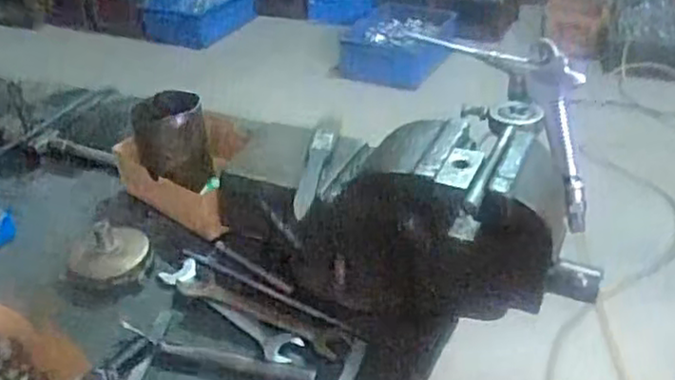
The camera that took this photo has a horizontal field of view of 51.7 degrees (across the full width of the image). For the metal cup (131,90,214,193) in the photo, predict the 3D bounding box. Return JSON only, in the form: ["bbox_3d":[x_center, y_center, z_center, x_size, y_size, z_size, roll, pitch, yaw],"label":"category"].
[{"bbox_3d":[-0.184,-0.051,0.777,0.075,0.106,0.076,1,34,0],"label":"metal cup"}]

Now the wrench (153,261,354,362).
[{"bbox_3d":[-0.079,0.105,0.622,0.193,0.011,0.036,19,39,30],"label":"wrench"}]

